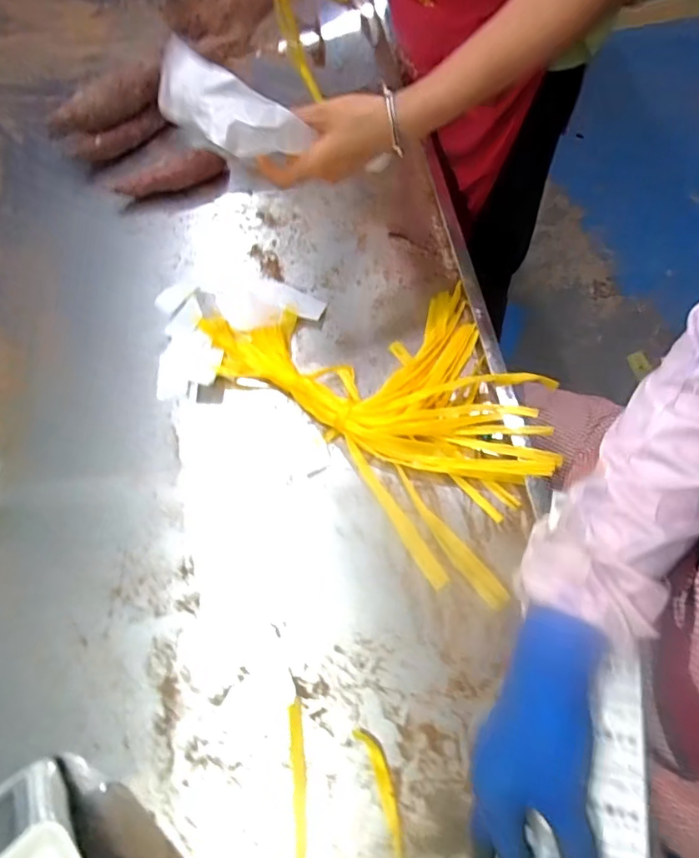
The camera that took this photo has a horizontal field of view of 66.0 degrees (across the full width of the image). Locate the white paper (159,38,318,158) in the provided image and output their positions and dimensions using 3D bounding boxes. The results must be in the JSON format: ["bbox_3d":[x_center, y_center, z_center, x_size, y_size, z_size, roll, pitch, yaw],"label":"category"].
[{"bbox_3d":[-0.119,-0.293,0.493,0.138,0.053,0.058,24,71,13],"label":"white paper"}]

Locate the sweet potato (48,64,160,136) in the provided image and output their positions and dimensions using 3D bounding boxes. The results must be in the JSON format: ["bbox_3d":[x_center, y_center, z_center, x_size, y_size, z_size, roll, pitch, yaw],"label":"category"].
[{"bbox_3d":[-0.349,-0.457,0.756,0.182,0.054,0.047,-21,70,7],"label":"sweet potato"}]

